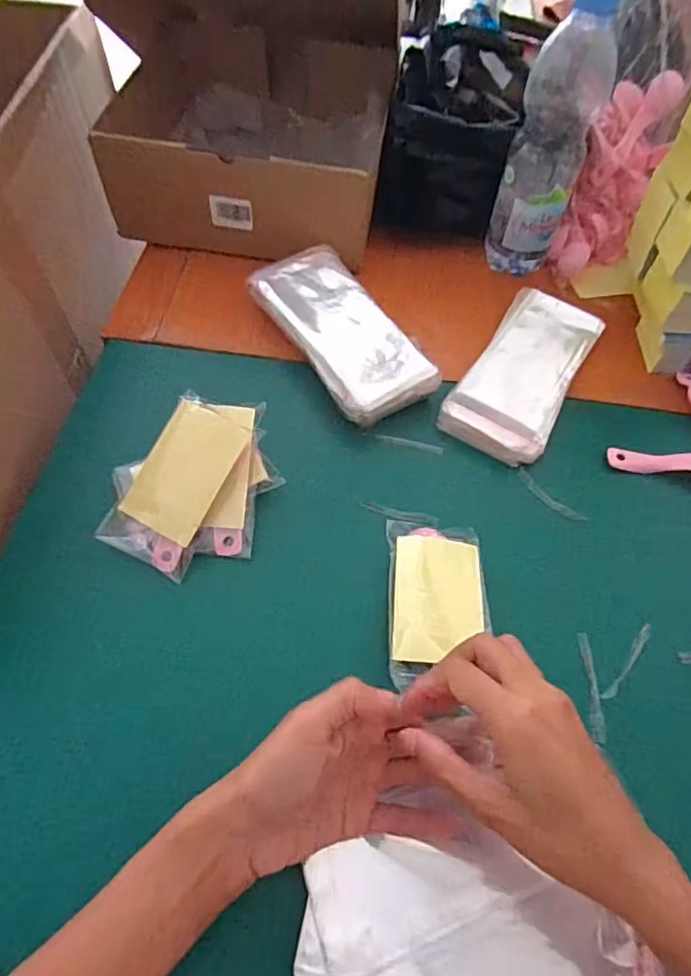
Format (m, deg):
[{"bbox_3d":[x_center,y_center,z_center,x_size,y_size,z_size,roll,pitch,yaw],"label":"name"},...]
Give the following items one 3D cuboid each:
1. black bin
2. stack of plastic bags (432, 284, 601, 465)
[{"bbox_3d":[0.109,-0.378,0.607,0.123,0.119,0.202,10,58,2],"label":"black bin"},{"bbox_3d":[0.164,-0.106,0.514,0.088,0.022,0.200,28,61,12],"label":"stack of plastic bags"}]

